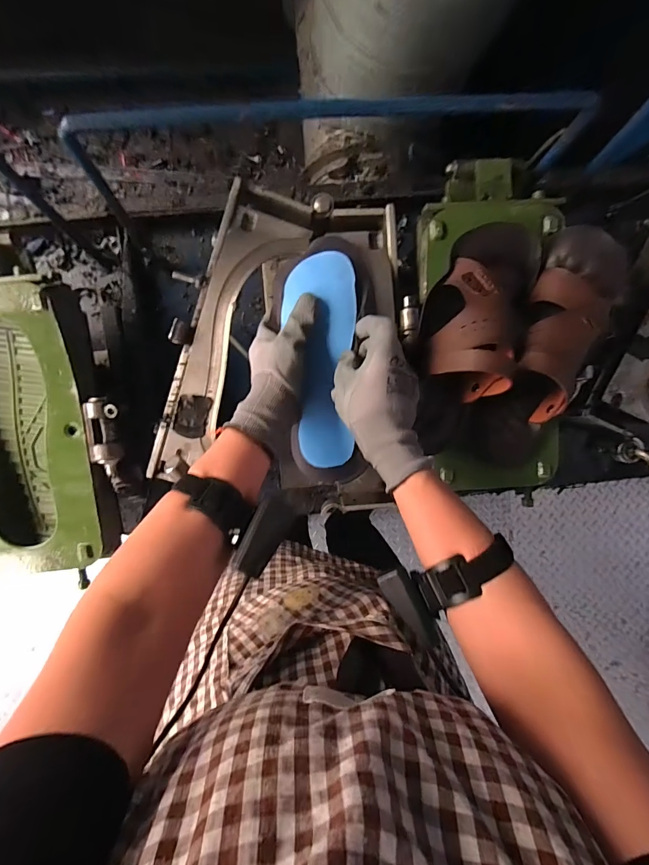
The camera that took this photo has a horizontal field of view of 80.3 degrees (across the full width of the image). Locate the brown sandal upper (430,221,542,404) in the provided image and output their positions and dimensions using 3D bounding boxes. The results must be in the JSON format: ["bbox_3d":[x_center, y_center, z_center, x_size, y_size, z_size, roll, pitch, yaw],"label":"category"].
[{"bbox_3d":[0.179,-0.137,0.436,0.093,0.073,0.186,19,78,-5],"label":"brown sandal upper"}]

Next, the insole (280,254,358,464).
[{"bbox_3d":[-0.005,-0.081,0.450,0.081,0.018,0.244,0,97,-4],"label":"insole"}]

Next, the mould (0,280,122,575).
[{"bbox_3d":[-0.366,0.003,0.462,0.175,0.058,0.331,-7,95,-3],"label":"mould"}]

